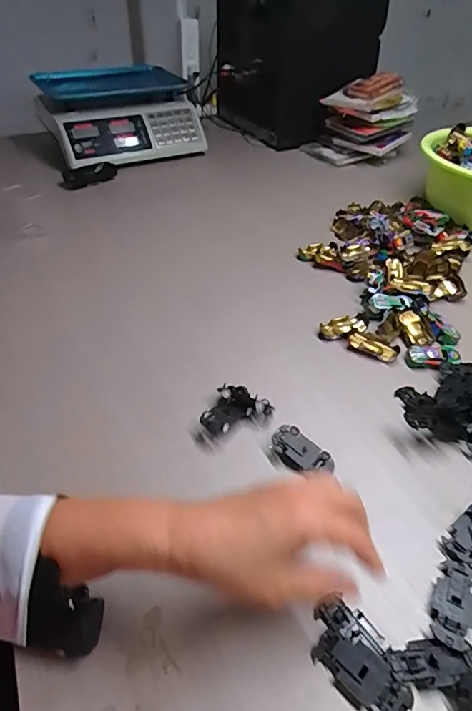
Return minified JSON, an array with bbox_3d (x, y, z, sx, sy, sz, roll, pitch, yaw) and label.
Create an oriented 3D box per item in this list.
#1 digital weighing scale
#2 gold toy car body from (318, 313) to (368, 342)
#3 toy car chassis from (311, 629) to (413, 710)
[{"bbox_3d":[-0.277,-0.592,1.082,0.362,0.136,0.344,-19,47,-20],"label":"digital weighing scale"},{"bbox_3d":[0.144,-0.037,0.583,0.070,0.015,0.033,-10,44,-11],"label":"gold toy car body"},{"bbox_3d":[0.086,0.218,0.300,0.065,0.010,0.031,32,51,28],"label":"toy car chassis"}]

